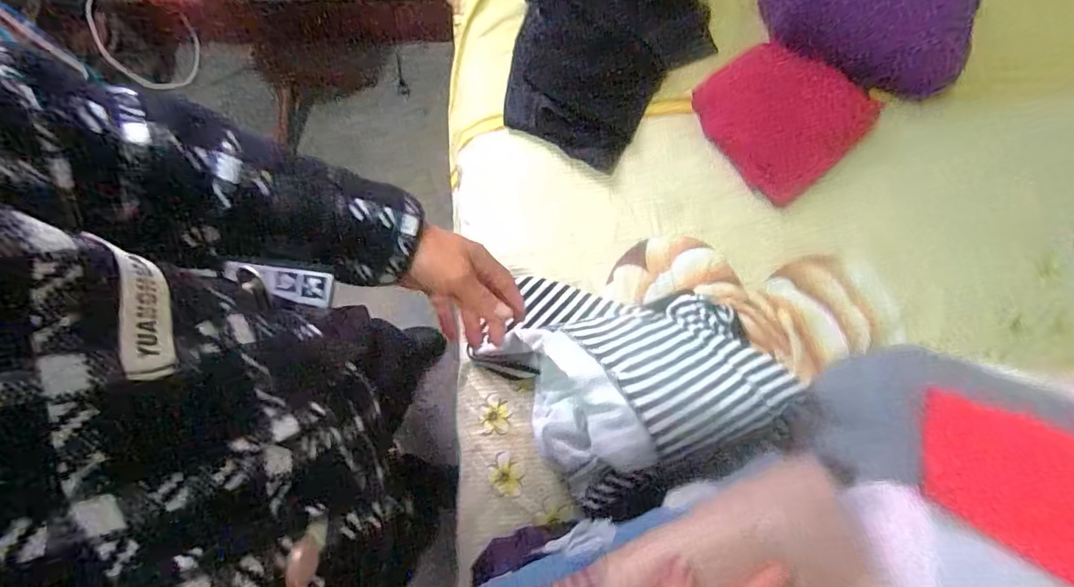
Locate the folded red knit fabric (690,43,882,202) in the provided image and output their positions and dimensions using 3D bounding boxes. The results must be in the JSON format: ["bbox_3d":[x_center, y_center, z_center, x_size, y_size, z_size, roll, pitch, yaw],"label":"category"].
[{"bbox_3d":[0.306,-0.231,0.658,0.151,0.064,0.189,-40,80,-12],"label":"folded red knit fabric"}]

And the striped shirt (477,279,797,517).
[{"bbox_3d":[0.100,0.076,0.549,0.250,0.088,0.293,-36,79,-11],"label":"striped shirt"}]

